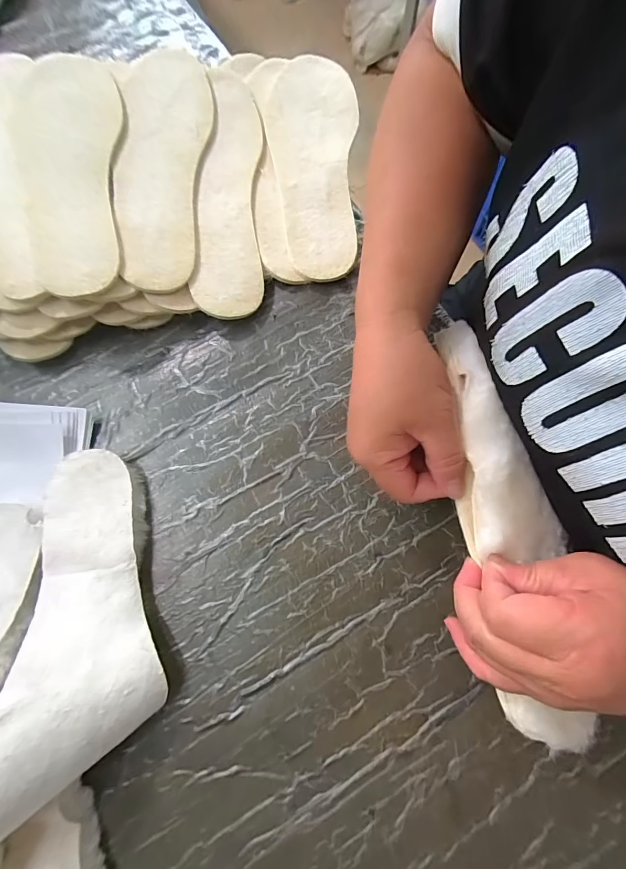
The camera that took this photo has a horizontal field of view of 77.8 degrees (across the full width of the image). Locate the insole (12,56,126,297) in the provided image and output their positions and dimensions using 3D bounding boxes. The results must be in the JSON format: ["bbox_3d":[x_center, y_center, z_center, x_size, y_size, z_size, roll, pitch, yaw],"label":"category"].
[{"bbox_3d":[-0.209,-0.231,0.334,0.086,0.005,0.252,-9,76,-9],"label":"insole"}]

